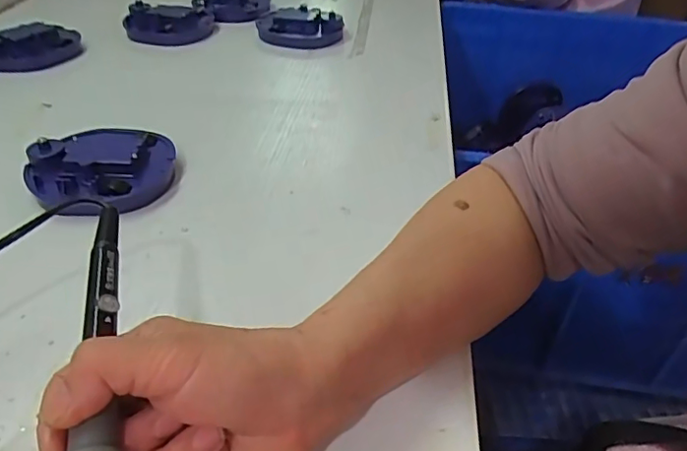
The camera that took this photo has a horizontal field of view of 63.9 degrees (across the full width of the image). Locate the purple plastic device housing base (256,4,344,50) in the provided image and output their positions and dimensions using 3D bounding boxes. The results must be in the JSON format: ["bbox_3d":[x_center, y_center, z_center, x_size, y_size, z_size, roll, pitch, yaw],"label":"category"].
[{"bbox_3d":[-0.059,-0.277,0.755,0.116,0.020,0.135,-2,39,-4],"label":"purple plastic device housing base"}]

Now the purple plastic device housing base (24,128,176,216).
[{"bbox_3d":[-0.193,-0.051,0.445,0.105,0.025,0.104,1,38,0],"label":"purple plastic device housing base"}]

